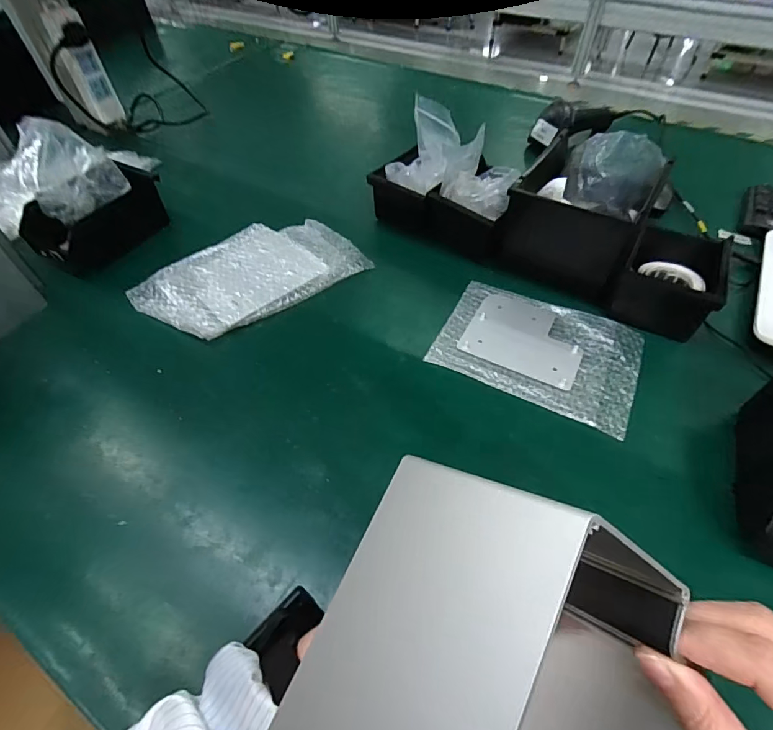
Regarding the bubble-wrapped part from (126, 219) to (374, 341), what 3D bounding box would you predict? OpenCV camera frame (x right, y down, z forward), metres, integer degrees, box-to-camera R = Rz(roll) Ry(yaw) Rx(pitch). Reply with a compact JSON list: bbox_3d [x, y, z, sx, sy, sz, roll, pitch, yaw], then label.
[{"bbox_3d":[-0.187,-0.125,0.601,0.281,0.025,0.172,-32,58,-23],"label":"bubble-wrapped part"}]

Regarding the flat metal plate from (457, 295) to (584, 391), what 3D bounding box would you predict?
[{"bbox_3d":[0.167,-0.034,0.520,0.134,0.004,0.112,23,57,18],"label":"flat metal plate"}]

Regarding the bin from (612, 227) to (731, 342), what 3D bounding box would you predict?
[{"bbox_3d":[0.341,-0.102,0.522,0.104,0.069,0.125,25,56,21],"label":"bin"}]

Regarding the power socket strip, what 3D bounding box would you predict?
[{"bbox_3d":[-0.551,-0.539,0.803,0.056,0.190,0.036,-26,56,-19],"label":"power socket strip"}]

